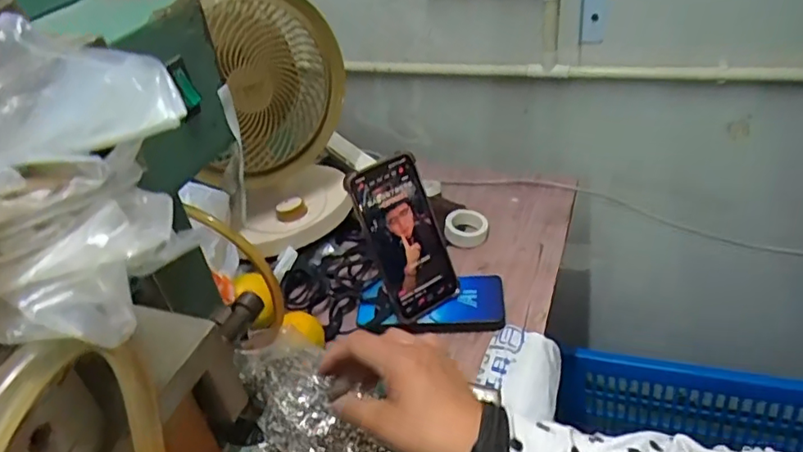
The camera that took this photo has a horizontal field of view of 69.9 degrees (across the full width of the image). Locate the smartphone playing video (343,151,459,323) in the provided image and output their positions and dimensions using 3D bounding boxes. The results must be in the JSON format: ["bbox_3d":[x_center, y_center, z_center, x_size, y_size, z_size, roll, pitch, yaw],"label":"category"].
[{"bbox_3d":[0.003,0.012,0.595,0.078,0.166,0.018,-28,17,-28],"label":"smartphone playing video"}]

